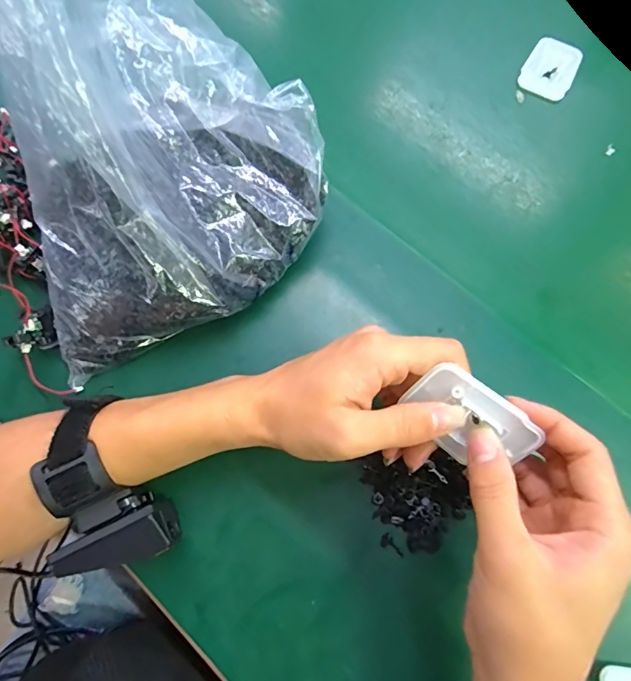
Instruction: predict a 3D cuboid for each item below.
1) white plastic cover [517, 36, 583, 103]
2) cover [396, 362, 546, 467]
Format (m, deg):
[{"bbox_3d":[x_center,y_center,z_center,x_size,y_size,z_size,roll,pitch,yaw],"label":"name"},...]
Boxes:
[{"bbox_3d":[0.219,-0.253,0.408,0.045,0.006,0.068,30,74,9],"label":"white plastic cover"},{"bbox_3d":[0.080,0.043,0.232,0.064,0.044,0.007,38,32,-5],"label":"cover"}]

